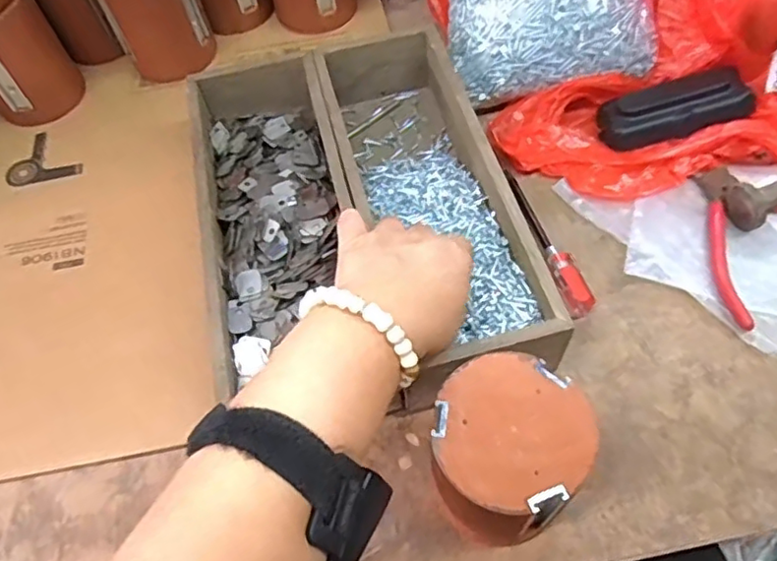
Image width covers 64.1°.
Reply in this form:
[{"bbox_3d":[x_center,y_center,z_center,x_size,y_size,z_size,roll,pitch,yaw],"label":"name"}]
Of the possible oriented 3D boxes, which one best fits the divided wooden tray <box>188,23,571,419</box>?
[{"bbox_3d":[-0.023,-0.050,0.423,0.195,0.057,0.289,-12,57,-7],"label":"divided wooden tray"}]

